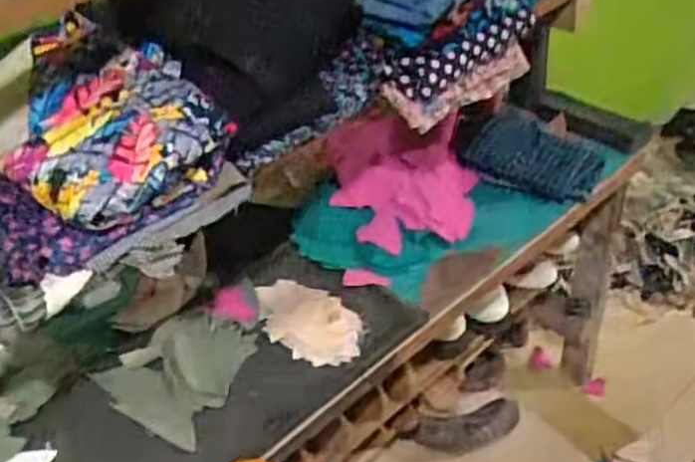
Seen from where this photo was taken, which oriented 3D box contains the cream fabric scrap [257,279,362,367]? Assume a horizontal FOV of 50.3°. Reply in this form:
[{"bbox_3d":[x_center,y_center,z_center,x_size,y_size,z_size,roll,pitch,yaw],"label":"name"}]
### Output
[{"bbox_3d":[-0.048,0.112,0.924,0.097,0.020,0.162,-29,44,-26],"label":"cream fabric scrap"}]

